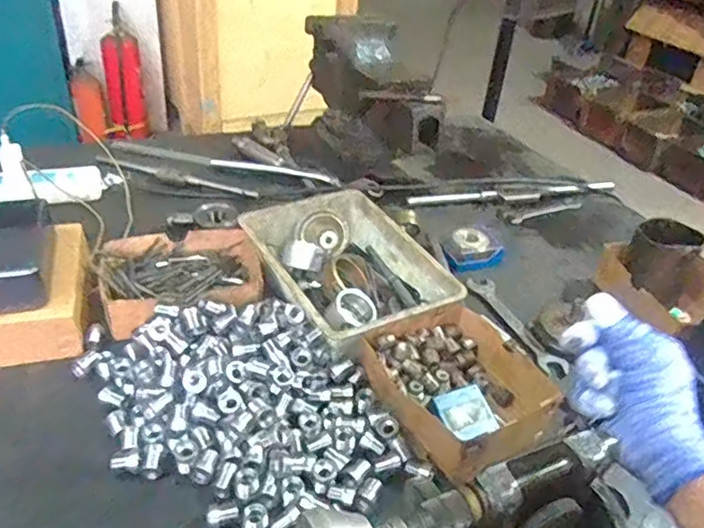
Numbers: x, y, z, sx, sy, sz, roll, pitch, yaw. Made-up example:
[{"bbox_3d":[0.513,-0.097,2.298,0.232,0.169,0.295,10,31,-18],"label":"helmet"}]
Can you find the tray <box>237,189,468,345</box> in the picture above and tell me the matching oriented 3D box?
[{"bbox_3d":[-0.010,0.002,0.707,0.169,0.059,0.247,-15,40,-27],"label":"tray"}]

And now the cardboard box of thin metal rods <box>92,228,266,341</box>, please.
[{"bbox_3d":[-0.192,0.015,0.688,0.179,0.040,0.141,-6,36,-19],"label":"cardboard box of thin metal rods"}]

